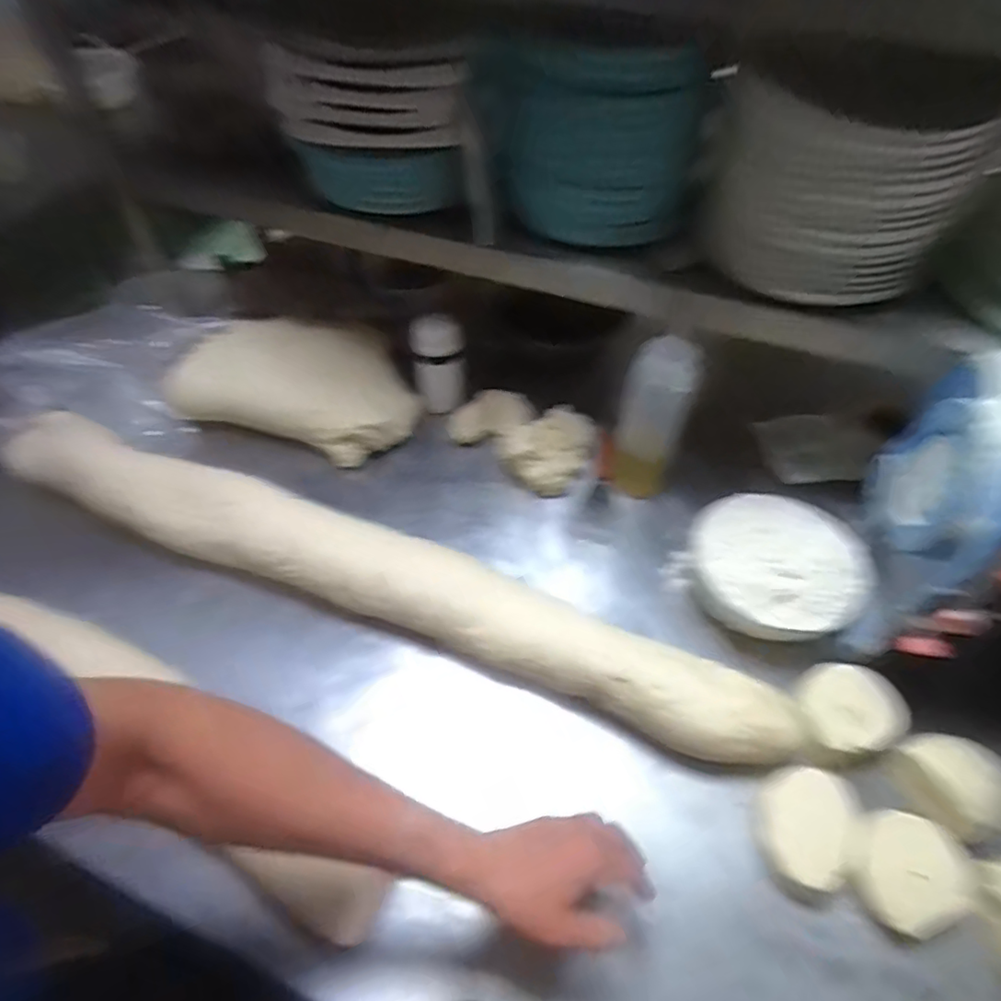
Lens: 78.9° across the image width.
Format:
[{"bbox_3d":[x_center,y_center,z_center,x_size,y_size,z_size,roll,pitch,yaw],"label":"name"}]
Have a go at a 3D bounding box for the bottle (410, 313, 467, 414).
[{"bbox_3d":[-0.096,-0.217,0.941,0.071,0.146,0.080,-3,52,-3],"label":"bottle"}]

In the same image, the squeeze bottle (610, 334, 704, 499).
[{"bbox_3d":[0.196,-0.102,0.792,0.081,0.256,0.062,19,55,14],"label":"squeeze bottle"}]

